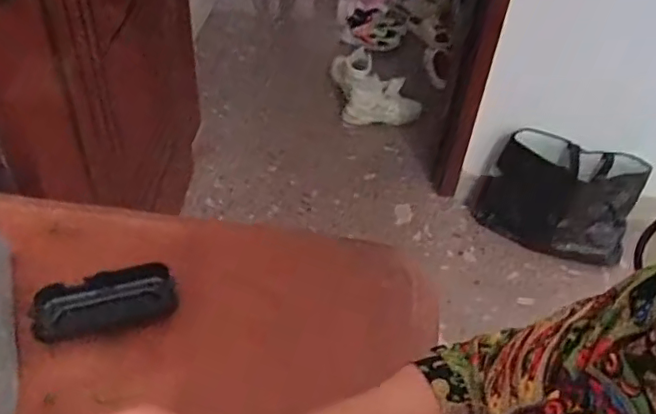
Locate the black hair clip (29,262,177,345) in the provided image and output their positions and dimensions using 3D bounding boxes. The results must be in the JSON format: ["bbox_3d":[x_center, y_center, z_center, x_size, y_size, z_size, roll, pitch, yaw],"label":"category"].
[{"bbox_3d":[-0.185,0.079,0.495,0.108,0.029,0.049,-14,47,-20],"label":"black hair clip"}]

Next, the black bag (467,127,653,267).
[{"bbox_3d":[0.553,-0.018,1.458,0.359,0.242,0.190,16,44,11],"label":"black bag"}]

